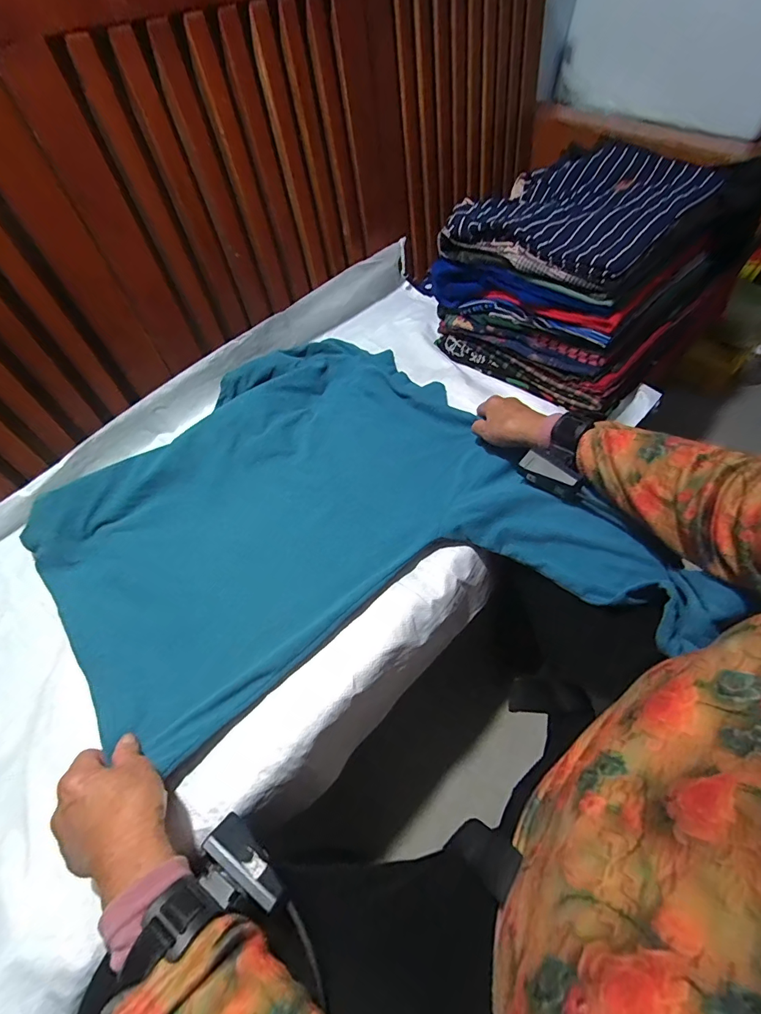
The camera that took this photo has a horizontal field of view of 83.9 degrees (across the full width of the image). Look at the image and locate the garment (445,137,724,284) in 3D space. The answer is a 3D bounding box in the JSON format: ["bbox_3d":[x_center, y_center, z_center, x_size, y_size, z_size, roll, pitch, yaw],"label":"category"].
[{"bbox_3d":[0.299,-0.463,0.637,0.286,0.061,0.328,35,63,24],"label":"garment"}]

